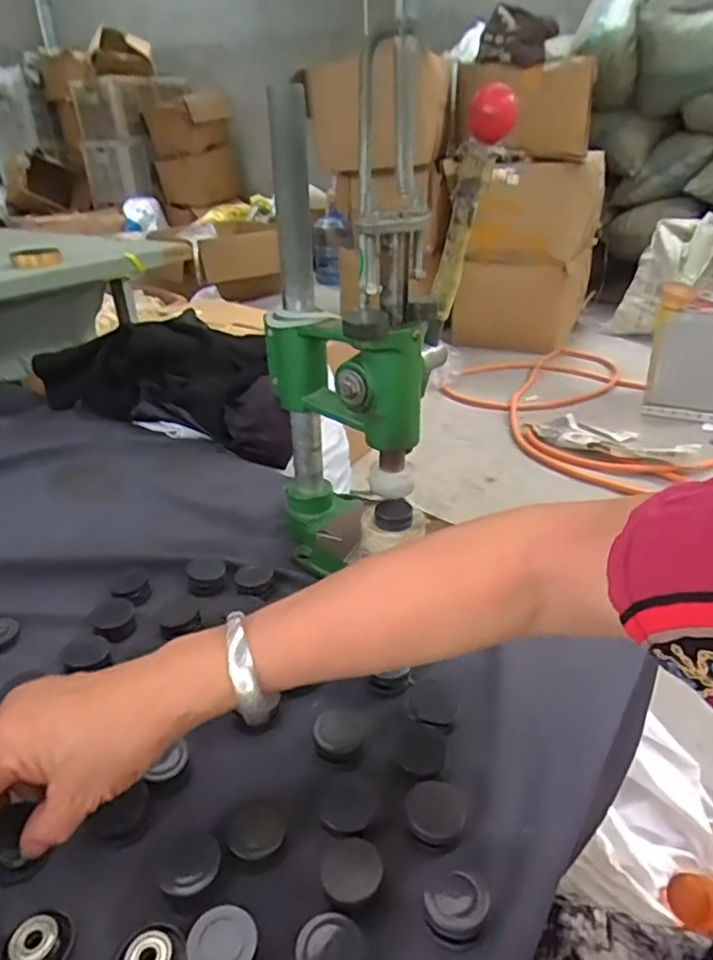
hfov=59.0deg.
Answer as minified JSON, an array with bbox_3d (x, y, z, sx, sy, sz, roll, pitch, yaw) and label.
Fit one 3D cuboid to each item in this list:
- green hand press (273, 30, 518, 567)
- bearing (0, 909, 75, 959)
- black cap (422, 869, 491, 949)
[{"bbox_3d":[0.022,-0.106,0.528,0.170,0.366,0.130,-7,28,-12],"label":"green hand press"},{"bbox_3d":[-0.156,0.228,0.307,0.032,0.015,0.027,-21,33,-34],"label":"bearing"},{"bbox_3d":[0.051,0.216,0.315,0.029,0.022,0.029,0,27,0],"label":"black cap"}]

